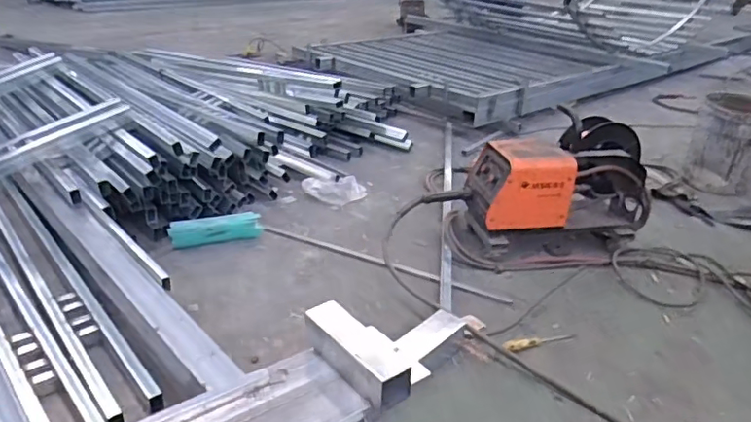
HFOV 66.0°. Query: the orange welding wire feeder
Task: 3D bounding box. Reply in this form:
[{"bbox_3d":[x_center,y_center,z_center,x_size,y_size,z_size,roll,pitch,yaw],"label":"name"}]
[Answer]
[{"bbox_3d":[0.536,-0.070,1.702,0.519,0.354,0.214,1,30,-6],"label":"orange welding wire feeder"}]

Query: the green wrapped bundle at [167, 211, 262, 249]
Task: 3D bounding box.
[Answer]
[{"bbox_3d":[-0.478,0.056,1.748,0.274,0.087,0.058,-8,32,-20],"label":"green wrapped bundle"}]

